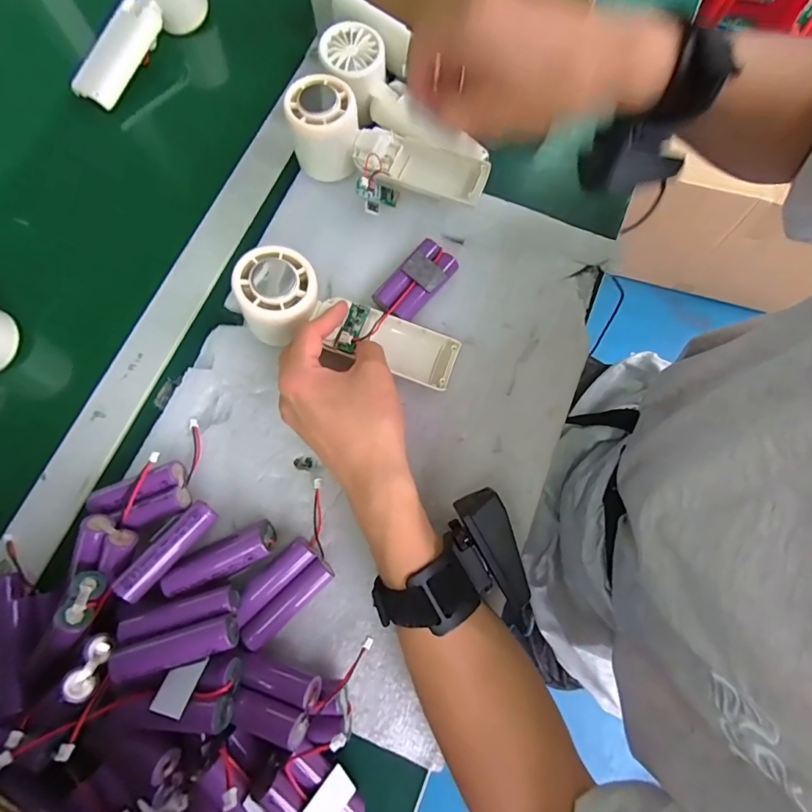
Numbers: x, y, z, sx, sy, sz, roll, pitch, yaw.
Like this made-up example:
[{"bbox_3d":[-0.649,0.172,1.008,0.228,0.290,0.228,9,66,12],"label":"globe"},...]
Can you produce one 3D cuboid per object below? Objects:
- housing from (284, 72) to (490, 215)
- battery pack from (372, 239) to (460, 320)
[{"bbox_3d":[-0.018,-0.195,0.348,0.162,0.057,0.064,22,76,6],"label":"housing"},{"bbox_3d":[0.008,-0.097,0.337,0.033,0.015,0.067,42,79,11],"label":"battery pack"}]

